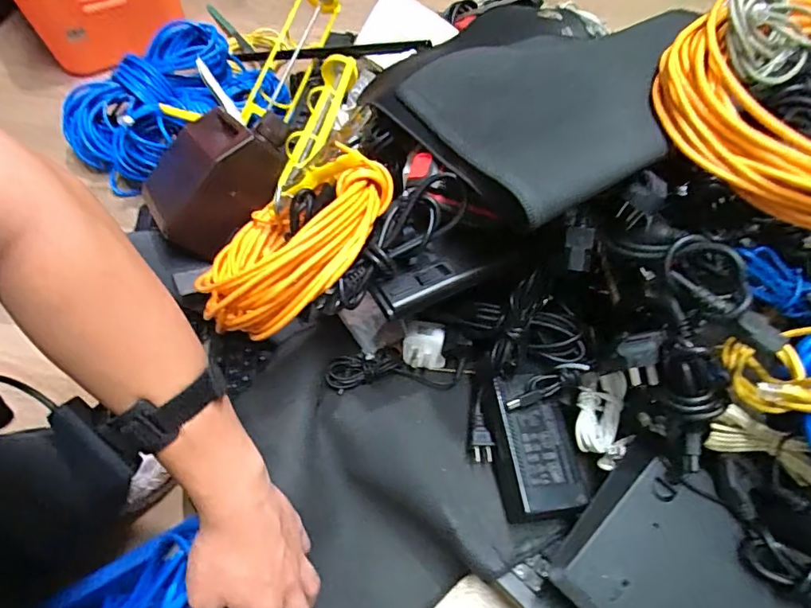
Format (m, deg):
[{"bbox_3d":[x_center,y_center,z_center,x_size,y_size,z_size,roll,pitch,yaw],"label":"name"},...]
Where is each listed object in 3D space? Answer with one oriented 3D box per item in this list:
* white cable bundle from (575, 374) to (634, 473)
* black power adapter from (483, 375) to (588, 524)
[{"bbox_3d":[0.197,0.118,0.509,0.050,0.028,0.092,8,61,5],"label":"white cable bundle"},{"bbox_3d":[0.128,0.144,0.513,0.075,0.047,0.135,-6,61,-3],"label":"black power adapter"}]

